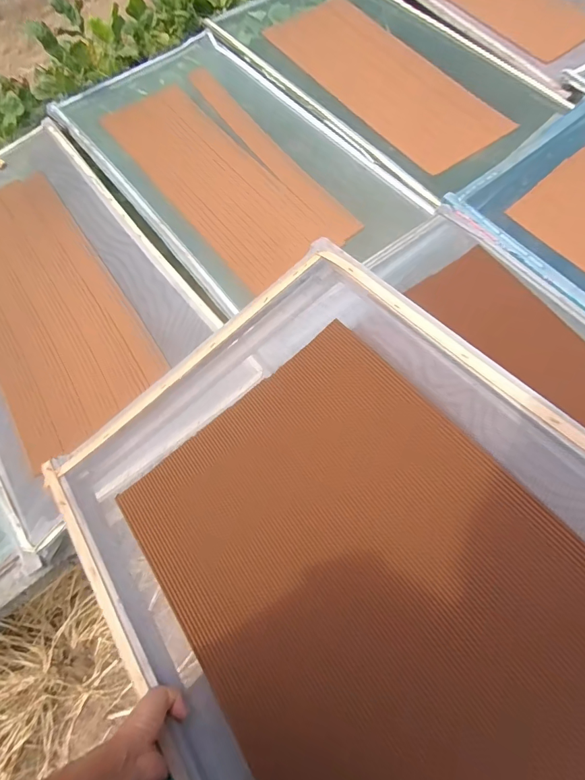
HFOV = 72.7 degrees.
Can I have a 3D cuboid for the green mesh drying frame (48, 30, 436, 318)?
[{"bbox_3d":[-0.199,-0.704,1.255,0.633,0.102,1.069,-38,72,-13],"label":"green mesh drying frame"}]

